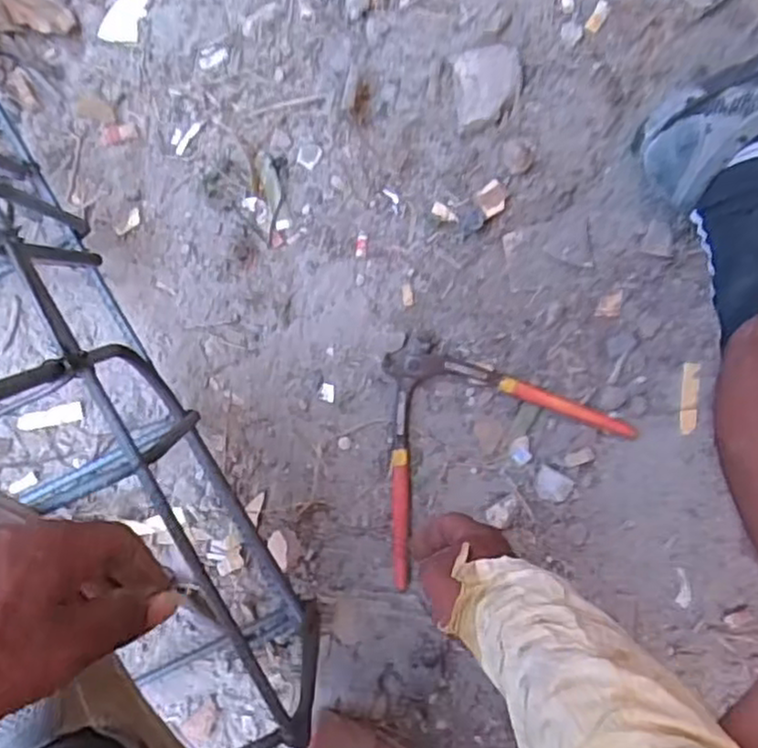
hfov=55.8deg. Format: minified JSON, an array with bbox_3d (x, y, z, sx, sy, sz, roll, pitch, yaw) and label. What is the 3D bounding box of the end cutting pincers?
[{"bbox_3d":[0.069,0.047,0.614,0.237,0.016,0.173,-36,91,2],"label":"end cutting pincers"}]

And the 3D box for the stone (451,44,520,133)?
[{"bbox_3d":[0.090,-0.238,0.590,0.053,0.018,0.064,-7,92,2],"label":"stone"}]

